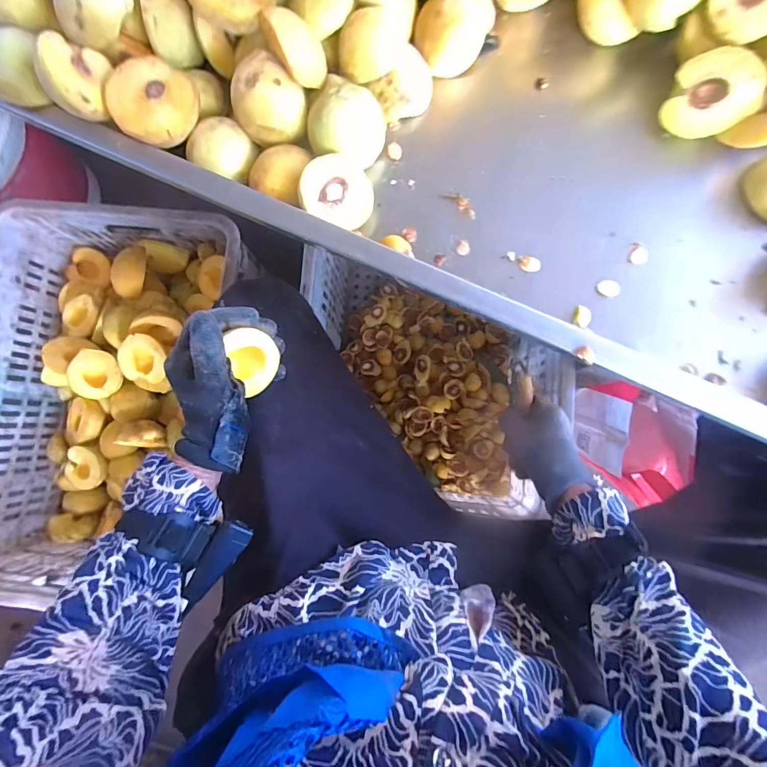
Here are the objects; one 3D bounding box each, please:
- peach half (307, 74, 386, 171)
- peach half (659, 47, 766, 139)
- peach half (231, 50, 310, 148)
[{"bbox_3d":[-0.032,-0.241,0.366,0.066,0.039,0.074,12,86,4],"label":"peach half"},{"bbox_3d":[0.294,-0.255,0.359,0.067,0.028,0.064,16,119,30],"label":"peach half"},{"bbox_3d":[-0.101,-0.250,0.360,0.057,0.046,0.053,0,85,3],"label":"peach half"}]

